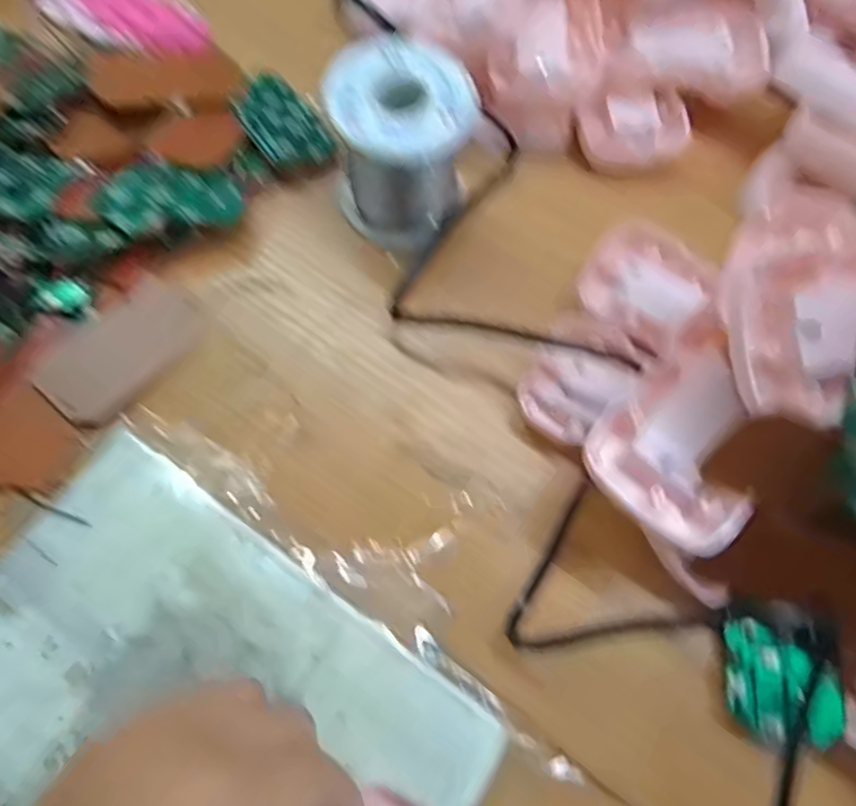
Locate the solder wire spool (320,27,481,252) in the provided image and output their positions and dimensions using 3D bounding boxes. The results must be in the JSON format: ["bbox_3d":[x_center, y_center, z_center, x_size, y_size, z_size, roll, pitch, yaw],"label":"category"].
[{"bbox_3d":[-0.011,-0.114,0.282,0.055,0.064,0.061,37,74,12],"label":"solder wire spool"}]

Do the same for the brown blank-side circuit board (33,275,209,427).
[{"bbox_3d":[-0.134,-0.024,0.272,0.038,0.013,0.070,39,74,12],"label":"brown blank-side circuit board"}]

